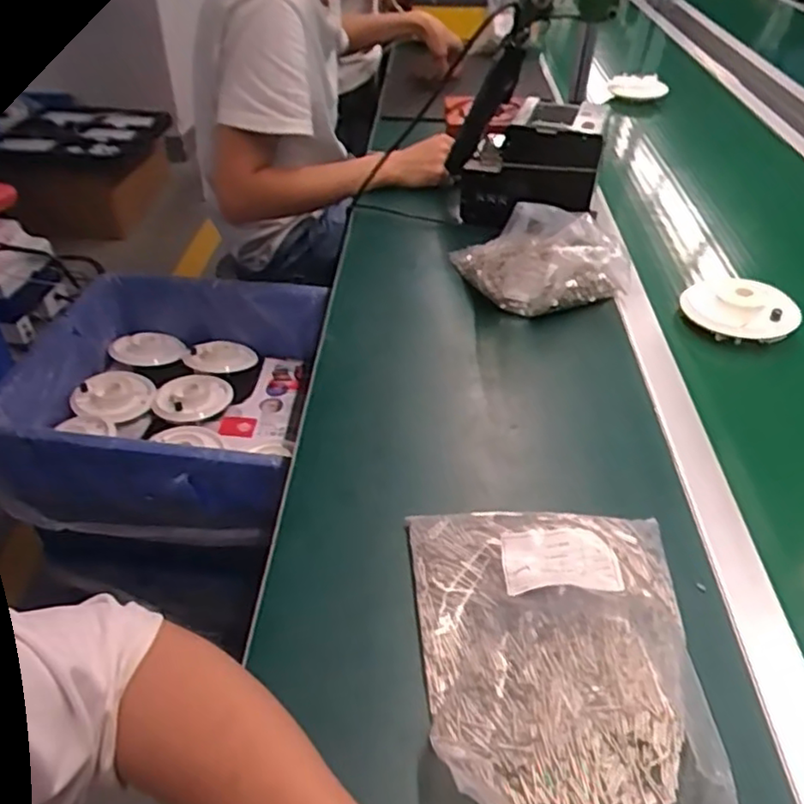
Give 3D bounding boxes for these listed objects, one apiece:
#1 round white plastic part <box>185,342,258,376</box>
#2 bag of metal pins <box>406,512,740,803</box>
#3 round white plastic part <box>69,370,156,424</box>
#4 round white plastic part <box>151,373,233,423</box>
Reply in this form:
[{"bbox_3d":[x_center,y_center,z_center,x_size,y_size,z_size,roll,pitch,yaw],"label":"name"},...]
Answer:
[{"bbox_3d":[-0.311,-0.076,1.131,0.107,0.016,0.107,1,41,-1],"label":"round white plastic part"},{"bbox_3d":[0.101,0.161,0.430,0.187,0.050,0.232,3,41,0],"label":"bag of metal pins"},{"bbox_3d":[-0.459,-0.012,1.059,0.116,0.022,0.112,1,41,-1],"label":"round white plastic part"},{"bbox_3d":[-0.339,-0.008,1.065,0.119,0.033,0.119,-9,42,-12],"label":"round white plastic part"}]

